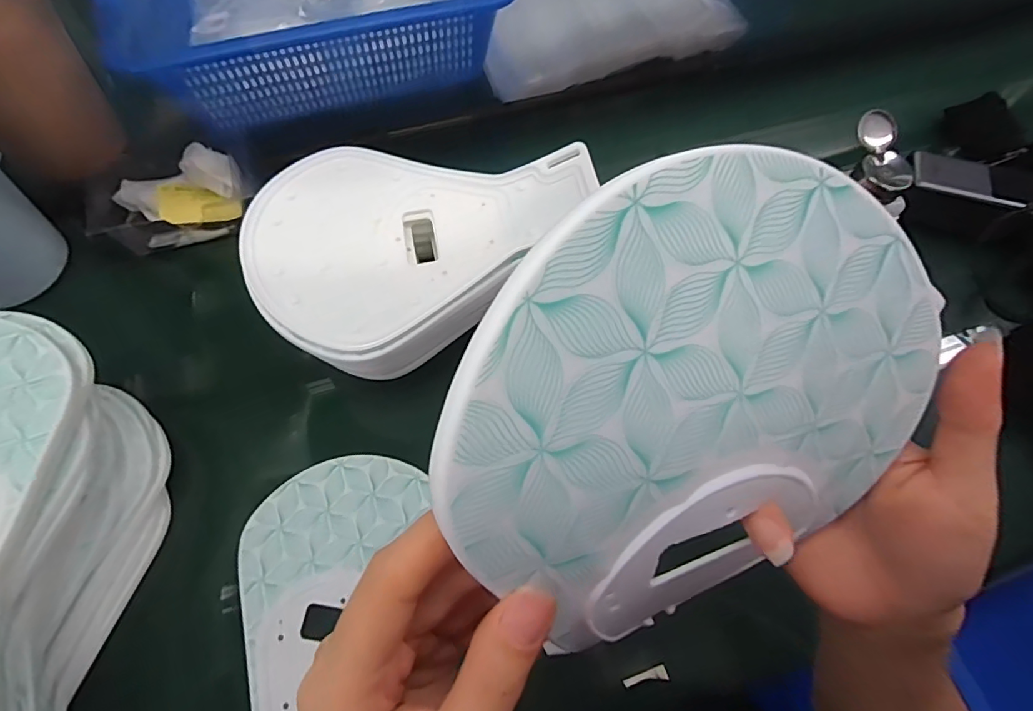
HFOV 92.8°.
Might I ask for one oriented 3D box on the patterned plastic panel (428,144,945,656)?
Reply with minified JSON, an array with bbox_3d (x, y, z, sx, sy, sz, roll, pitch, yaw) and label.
[{"bbox_3d":[0.059,0.014,0.147,0.164,0.014,0.136,-25,110,-16],"label":"patterned plastic panel"}]

